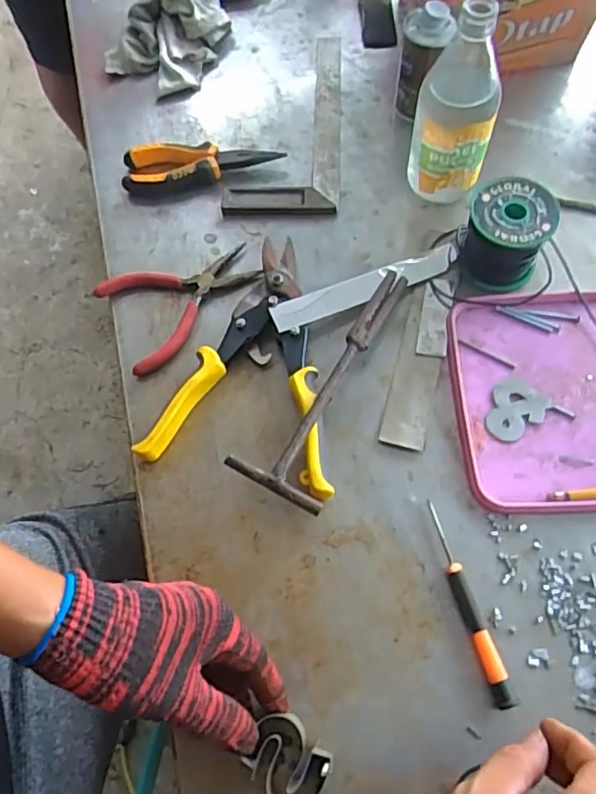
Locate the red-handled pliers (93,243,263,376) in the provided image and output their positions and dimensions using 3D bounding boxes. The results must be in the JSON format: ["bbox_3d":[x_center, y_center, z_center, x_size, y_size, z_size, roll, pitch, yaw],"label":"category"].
[{"bbox_3d":[-0.103,-0.092,0.530,0.138,0.011,0.099,-30,69,-10],"label":"red-handled pliers"}]

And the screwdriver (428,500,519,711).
[{"bbox_3d":[0.119,0.143,0.416,0.012,0.014,0.141,-16,68,-4],"label":"screwdriver"}]

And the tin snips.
[{"bbox_3d":[-0.024,-0.034,0.493,0.150,0.028,0.215,13,69,8],"label":"tin snips"}]

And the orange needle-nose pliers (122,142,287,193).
[{"bbox_3d":[-0.096,-0.231,0.584,0.155,0.023,0.040,-4,67,1],"label":"orange needle-nose pliers"}]

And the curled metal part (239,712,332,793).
[{"bbox_3d":[-0.007,0.234,0.377,0.050,0.024,0.043,37,74,16],"label":"curled metal part"}]

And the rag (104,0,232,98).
[{"bbox_3d":[-0.142,-0.415,0.650,0.114,0.056,0.158,17,69,9],"label":"rag"}]

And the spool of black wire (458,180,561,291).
[{"bbox_3d":[0.177,-0.137,0.504,0.067,0.065,0.073,-1,67,2],"label":"spool of black wire"}]

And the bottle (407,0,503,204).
[{"bbox_3d":[0.131,-0.238,0.496,0.061,0.171,0.055,-2,67,2],"label":"bottle"}]

